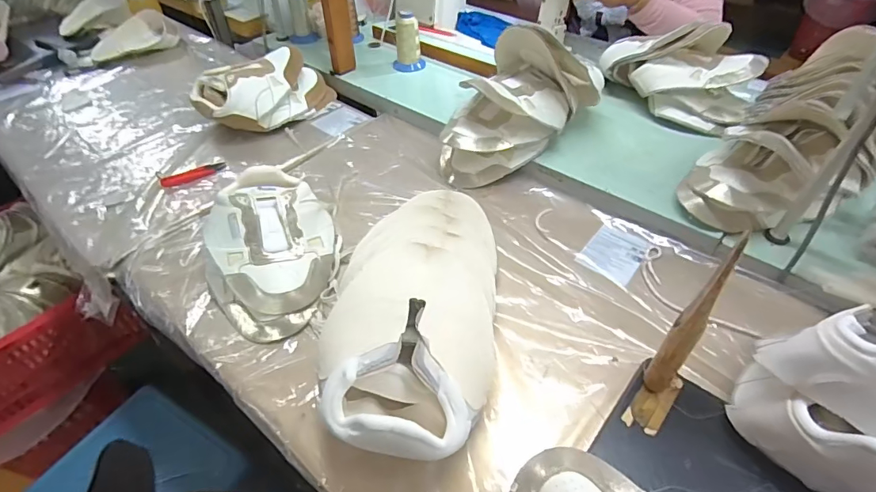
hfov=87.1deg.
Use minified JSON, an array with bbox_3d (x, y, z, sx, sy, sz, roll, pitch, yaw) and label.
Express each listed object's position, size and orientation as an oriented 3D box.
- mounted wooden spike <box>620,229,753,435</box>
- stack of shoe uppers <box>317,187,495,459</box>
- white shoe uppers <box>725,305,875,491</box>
[{"bbox_3d":[0.214,0.090,0.398,0.033,0.216,0.068,30,54,27],"label":"mounted wooden spike"},{"bbox_3d":[-0.017,0.048,0.543,0.168,0.097,0.394,3,46,5],"label":"stack of shoe uppers"},{"bbox_3d":[0.361,0.139,0.377,0.173,0.147,0.111,23,51,22],"label":"white shoe uppers"}]

